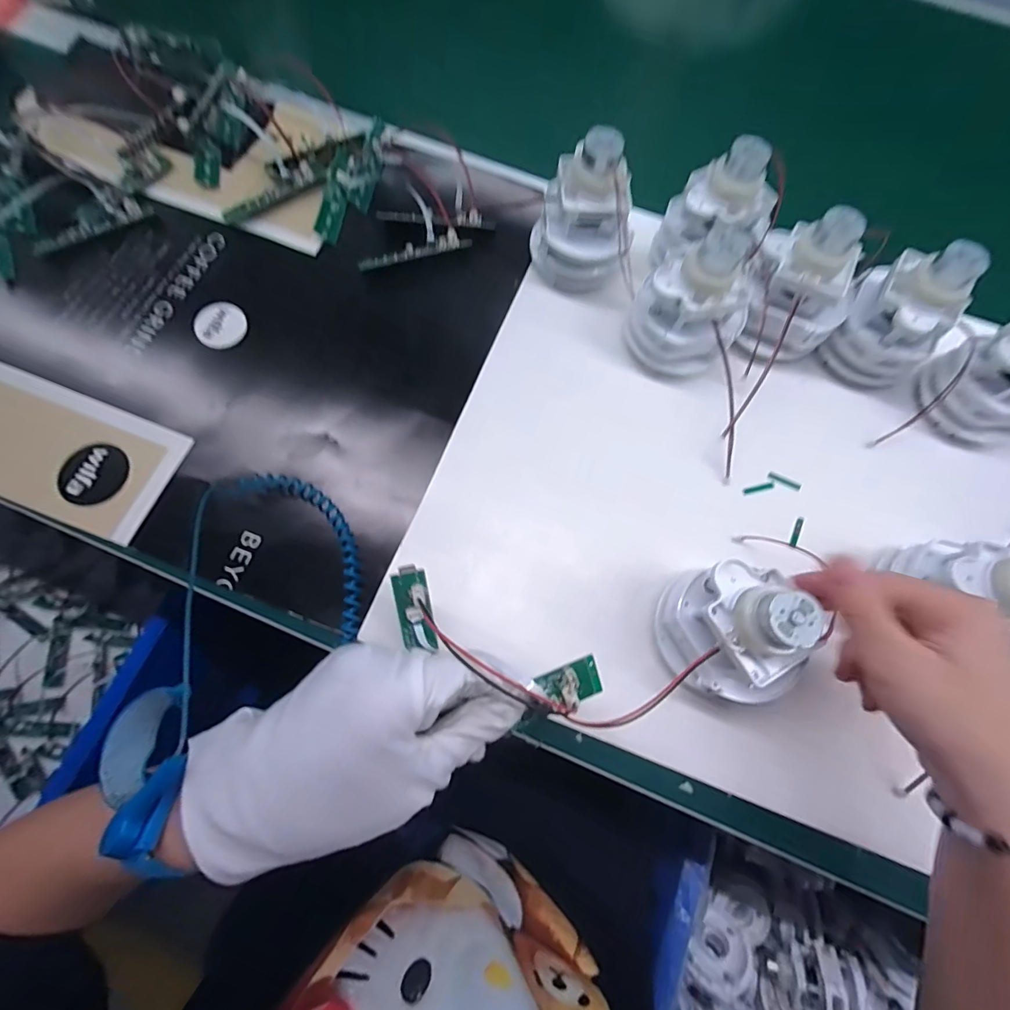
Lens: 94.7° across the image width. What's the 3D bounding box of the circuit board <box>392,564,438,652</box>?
[{"bbox_3d":[-0.046,0.054,0.237,0.017,0.011,0.045,-9,100,-4],"label":"circuit board"}]

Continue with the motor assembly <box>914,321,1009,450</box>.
[{"bbox_3d":[0.317,-0.080,0.285,0.070,0.079,0.067,-23,75,-8],"label":"motor assembly"}]

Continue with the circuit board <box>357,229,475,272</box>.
[{"bbox_3d":[-0.066,-0.185,0.340,0.083,0.010,0.009,-22,75,-8],"label":"circuit board"}]

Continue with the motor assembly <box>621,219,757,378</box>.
[{"bbox_3d":[0.123,-0.132,0.294,0.067,0.078,0.070,40,76,10],"label":"motor assembly"}]

